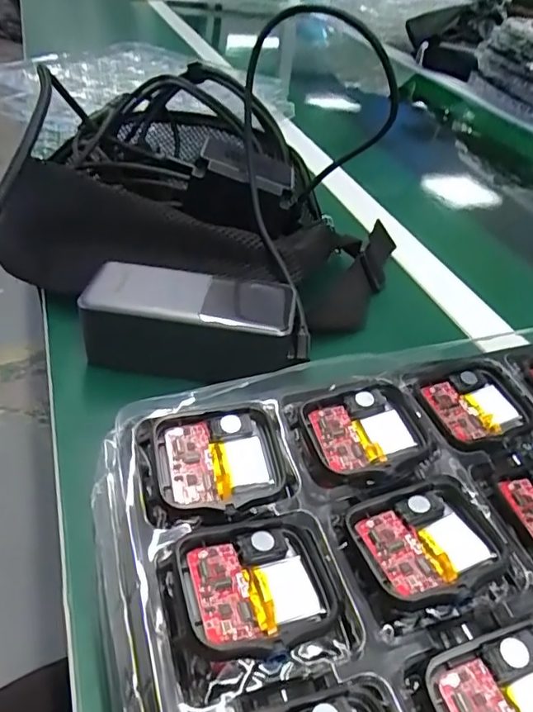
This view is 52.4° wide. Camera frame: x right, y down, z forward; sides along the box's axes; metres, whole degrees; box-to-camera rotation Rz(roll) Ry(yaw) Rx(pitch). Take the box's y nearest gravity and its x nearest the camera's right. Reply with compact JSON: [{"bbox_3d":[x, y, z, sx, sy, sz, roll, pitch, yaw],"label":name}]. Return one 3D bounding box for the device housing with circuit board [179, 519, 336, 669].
[{"bbox_3d":[-0.001,0.067,0.157,0.044,0.014,0.039,-10,44,-20],"label":"device housing with circuit board"}]

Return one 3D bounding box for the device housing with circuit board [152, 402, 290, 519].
[{"bbox_3d":[-0.016,0.035,0.186,0.043,0.008,0.038,-5,42,-14],"label":"device housing with circuit board"}]

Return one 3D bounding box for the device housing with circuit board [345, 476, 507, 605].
[{"bbox_3d":[0.053,0.057,0.171,0.044,0.011,0.038,-10,43,-19],"label":"device housing with circuit board"}]

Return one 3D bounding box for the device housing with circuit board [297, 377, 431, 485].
[{"bbox_3d":[0.039,0.030,0.204,0.046,0.014,0.039,-6,42,-15],"label":"device housing with circuit board"}]

